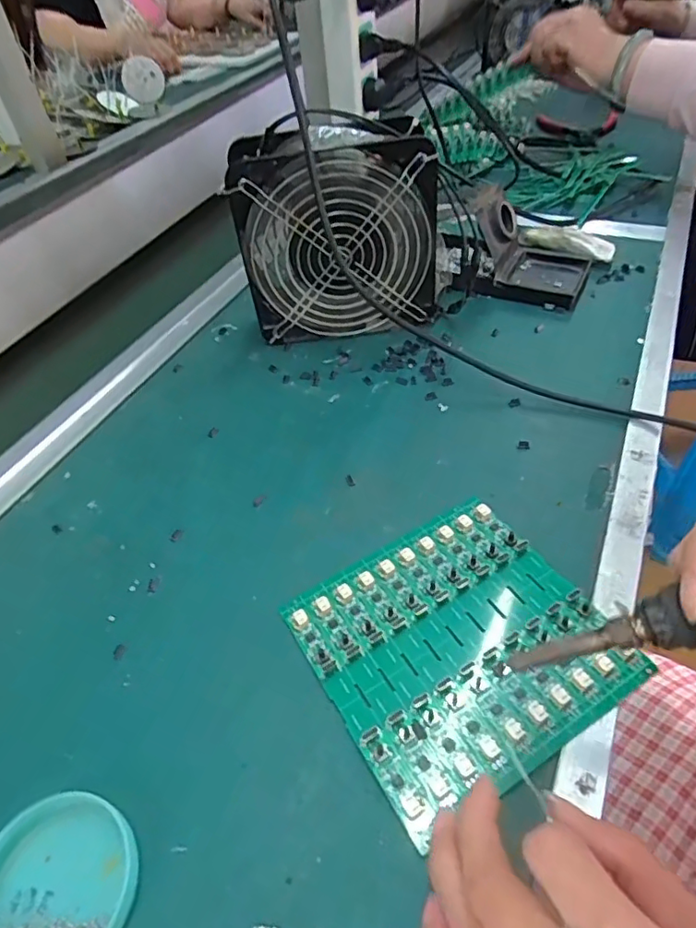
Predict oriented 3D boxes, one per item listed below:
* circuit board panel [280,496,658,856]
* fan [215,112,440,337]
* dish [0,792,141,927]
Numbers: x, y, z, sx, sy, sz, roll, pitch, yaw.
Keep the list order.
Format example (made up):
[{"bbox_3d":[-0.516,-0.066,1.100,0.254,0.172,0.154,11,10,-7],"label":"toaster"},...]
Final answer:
[{"bbox_3d":[0.055,0.089,0.289,0.138,0.010,0.132,-28,52,-18],"label":"circuit board panel"},{"bbox_3d":[-0.006,-0.177,0.438,0.151,0.152,0.075,-6,47,1],"label":"fan"},{"bbox_3d":[-0.120,0.172,0.226,0.060,0.020,0.063,-3,47,4],"label":"dish"}]

